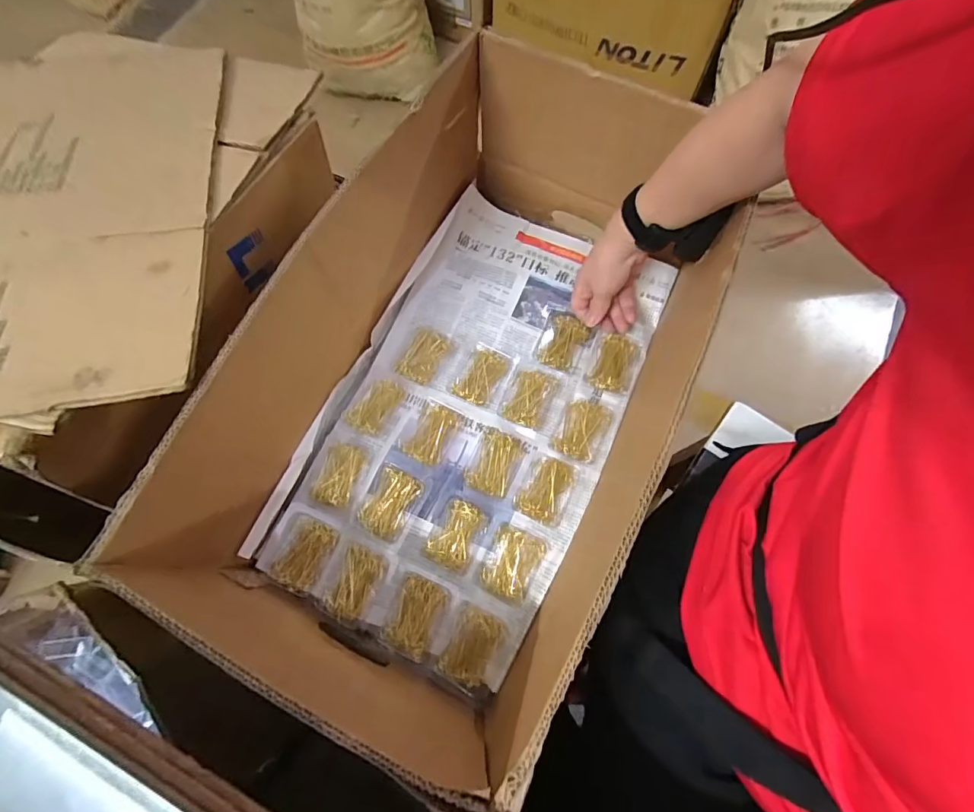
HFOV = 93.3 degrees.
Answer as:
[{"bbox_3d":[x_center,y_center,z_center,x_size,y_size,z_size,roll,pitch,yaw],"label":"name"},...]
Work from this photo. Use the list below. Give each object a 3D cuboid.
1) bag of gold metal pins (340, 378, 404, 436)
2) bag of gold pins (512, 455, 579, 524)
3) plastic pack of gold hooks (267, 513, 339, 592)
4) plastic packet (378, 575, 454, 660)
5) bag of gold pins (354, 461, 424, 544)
[{"bbox_3d":[-0.138,-0.002,0.555,0.044,0.013,0.075,34,75,11],"label":"bag of gold metal pins"},{"bbox_3d":[0.068,0.094,0.522,0.055,0.025,0.075,23,73,8],"label":"bag of gold pins"},{"bbox_3d":[-0.200,0.161,0.502,0.045,0.018,0.073,24,73,8],"label":"plastic pack of gold hooks"},{"bbox_3d":[-0.076,0.221,0.485,0.049,0.028,0.079,25,73,8],"label":"plastic packet"},{"bbox_3d":[-0.110,0.106,0.510,0.054,0.016,0.077,26,74,8],"label":"bag of gold pins"}]

